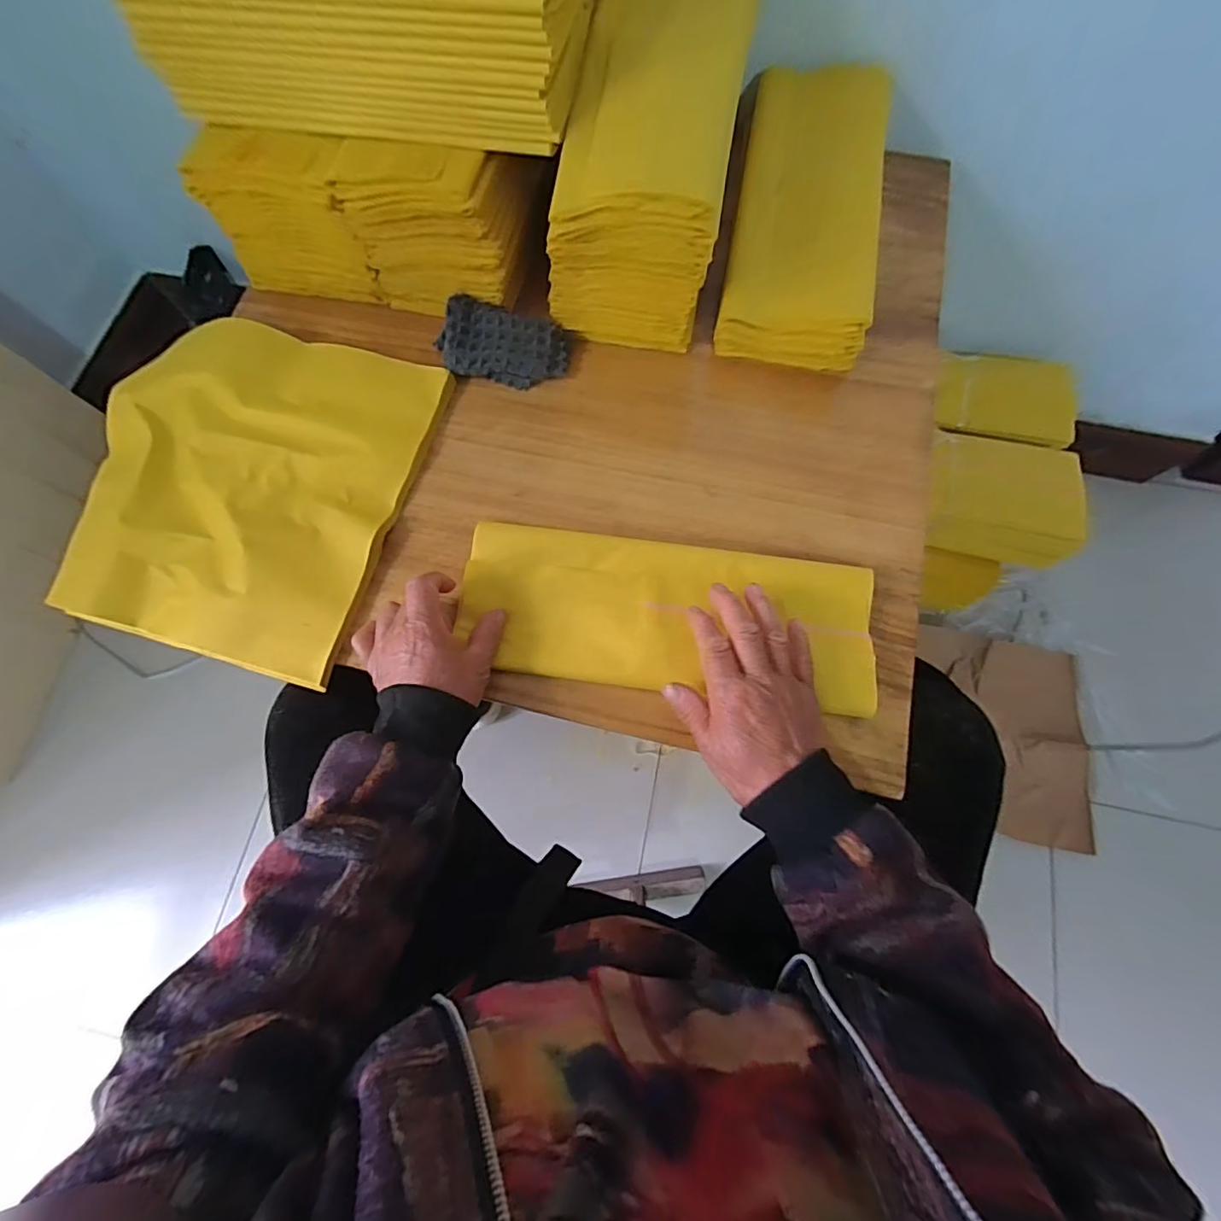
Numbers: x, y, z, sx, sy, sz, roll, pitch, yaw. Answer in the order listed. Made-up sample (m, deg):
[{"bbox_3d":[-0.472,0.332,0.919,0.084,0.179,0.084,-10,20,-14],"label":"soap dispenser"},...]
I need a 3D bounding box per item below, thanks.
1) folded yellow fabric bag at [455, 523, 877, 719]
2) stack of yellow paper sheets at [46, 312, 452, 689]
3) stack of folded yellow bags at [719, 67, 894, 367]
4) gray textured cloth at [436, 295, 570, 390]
[{"bbox_3d":[0.040,0.000,0.404,0.313,0.017,0.116,7,74,5],"label":"folded yellow fabric bag"},{"bbox_3d":[-0.317,-0.114,0.450,0.278,0.024,0.289,15,74,5],"label":"stack of yellow paper sheets"},{"bbox_3d":[0.180,-0.361,0.491,0.131,0.086,0.287,8,73,3],"label":"stack of folded yellow bags"},{"bbox_3d":[-0.097,-0.242,0.481,0.113,0.014,0.065,14,92,-2],"label":"gray textured cloth"}]

